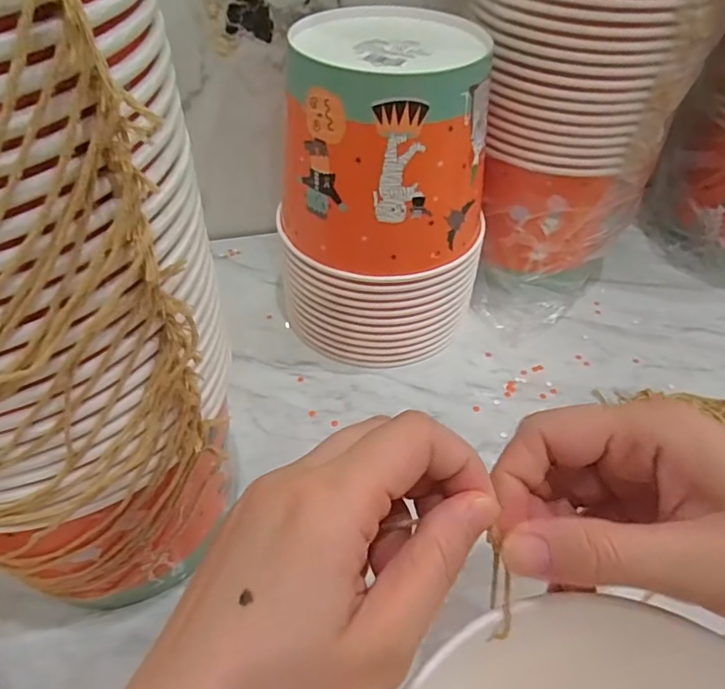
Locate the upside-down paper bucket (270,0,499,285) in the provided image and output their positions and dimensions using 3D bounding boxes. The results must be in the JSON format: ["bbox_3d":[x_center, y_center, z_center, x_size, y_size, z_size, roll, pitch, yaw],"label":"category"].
[{"bbox_3d":[0.018,-0.140,0.395,0.148,0.133,0.129,7,46,6],"label":"upside-down paper bucket"}]

